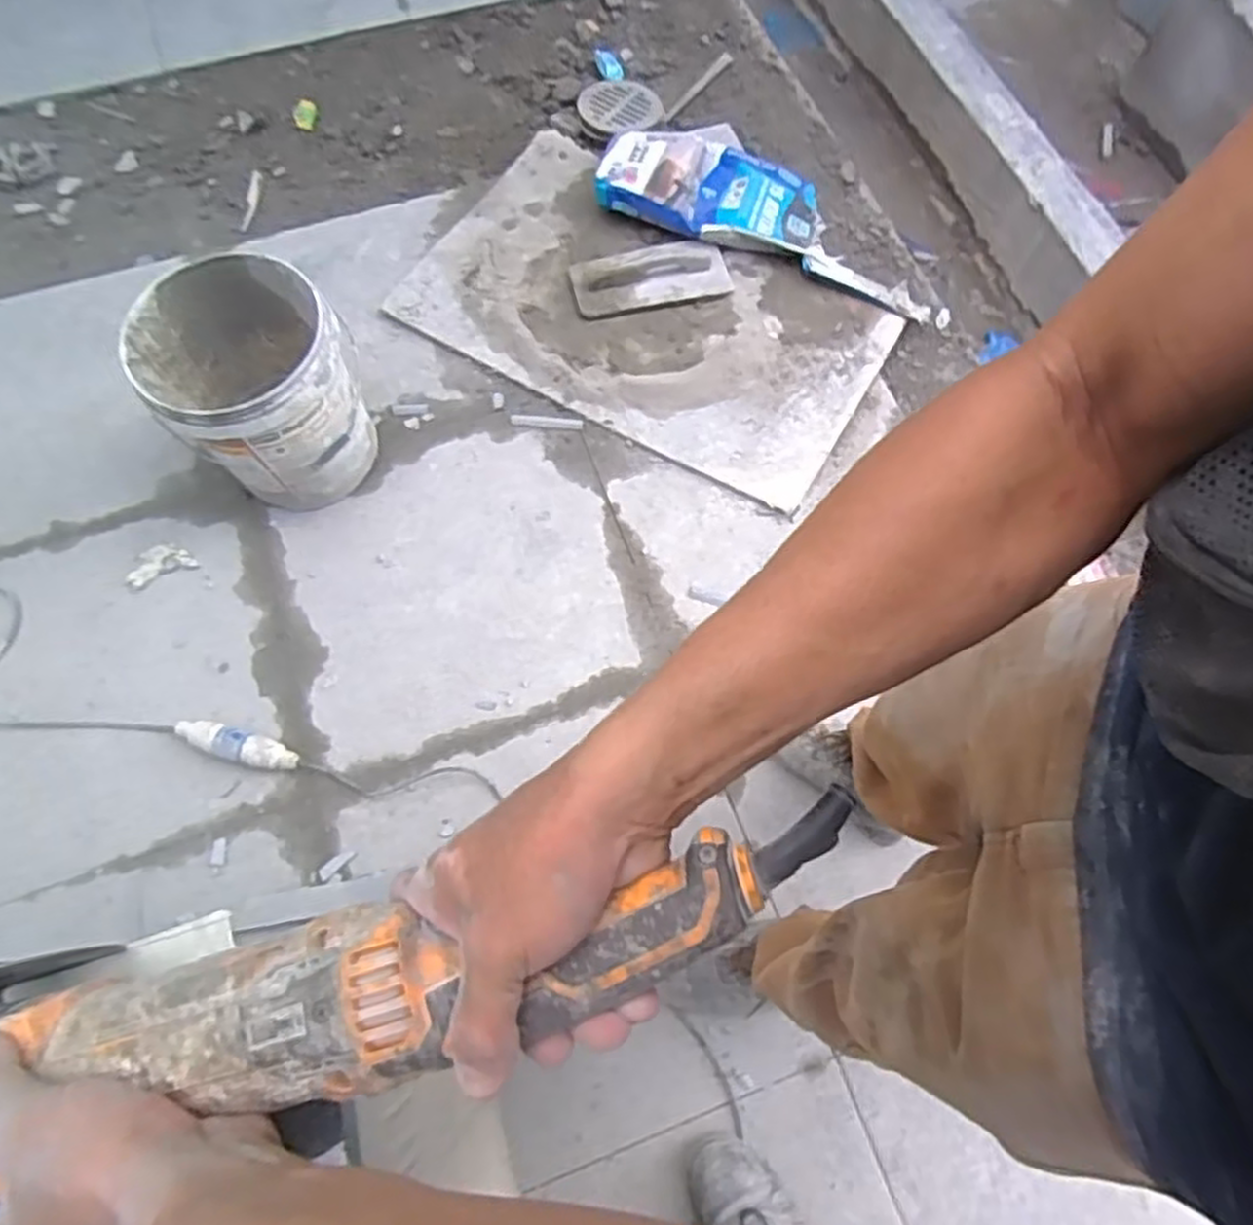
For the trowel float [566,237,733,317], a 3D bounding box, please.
[{"bbox_3d":[0.049,-0.665,1.545,0.313,0.038,0.136,-9,67,-5],"label":"trowel float"}]

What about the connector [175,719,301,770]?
[{"bbox_3d":[-0.594,0.199,1.181,0.196,0.043,0.047,15,68,6],"label":"connector"}]

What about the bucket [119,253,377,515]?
[{"bbox_3d":[-0.581,-0.353,1.261,0.289,0.312,0.281,0,67,-1],"label":"bucket"}]

